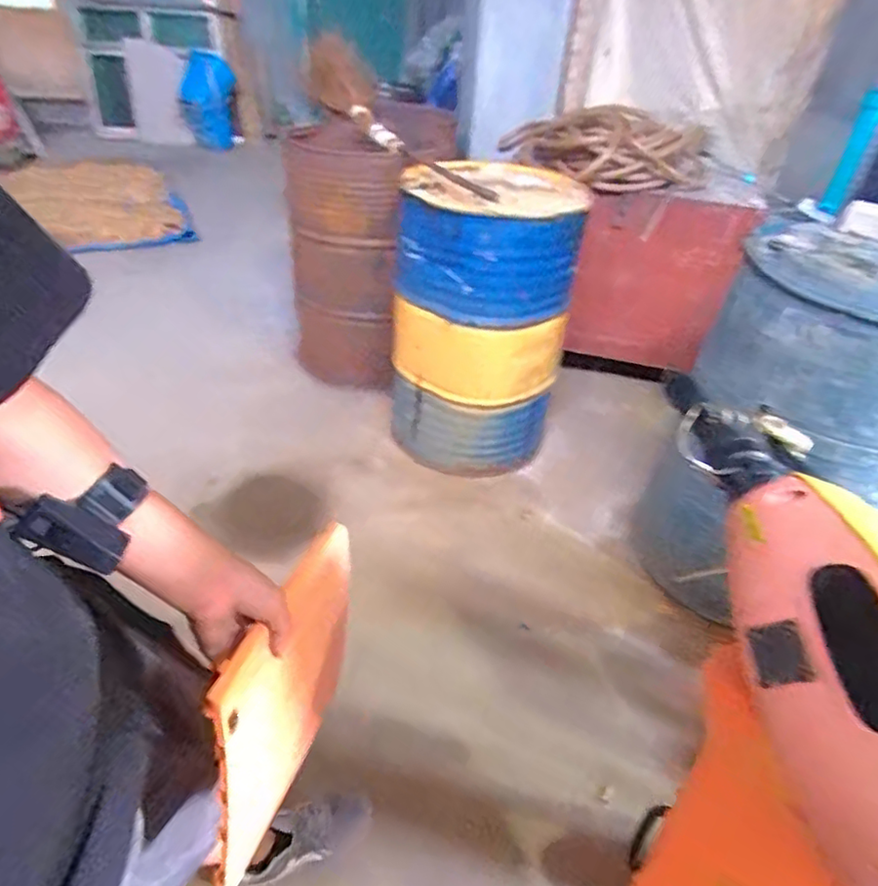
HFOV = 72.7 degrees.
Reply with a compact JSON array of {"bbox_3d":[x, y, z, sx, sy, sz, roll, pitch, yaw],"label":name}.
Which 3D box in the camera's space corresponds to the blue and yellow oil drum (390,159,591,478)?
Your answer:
[{"bbox_3d":[0.124,-0.388,1.921,0.525,0.849,0.529,7,38,4],"label":"blue and yellow oil drum"}]

